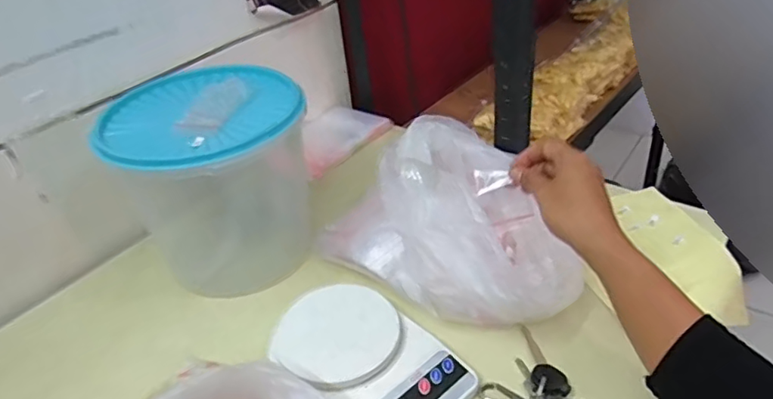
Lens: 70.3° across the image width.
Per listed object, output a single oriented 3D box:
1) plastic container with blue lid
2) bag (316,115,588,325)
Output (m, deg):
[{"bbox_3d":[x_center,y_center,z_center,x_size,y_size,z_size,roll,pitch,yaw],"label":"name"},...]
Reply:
[{"bbox_3d":[-0.189,-0.014,0.627,0.198,0.205,0.206,-30,42,-29],"label":"plastic container with blue lid"},{"bbox_3d":[0.077,0.010,0.580,0.258,0.111,0.185,24,46,36],"label":"bag"}]

